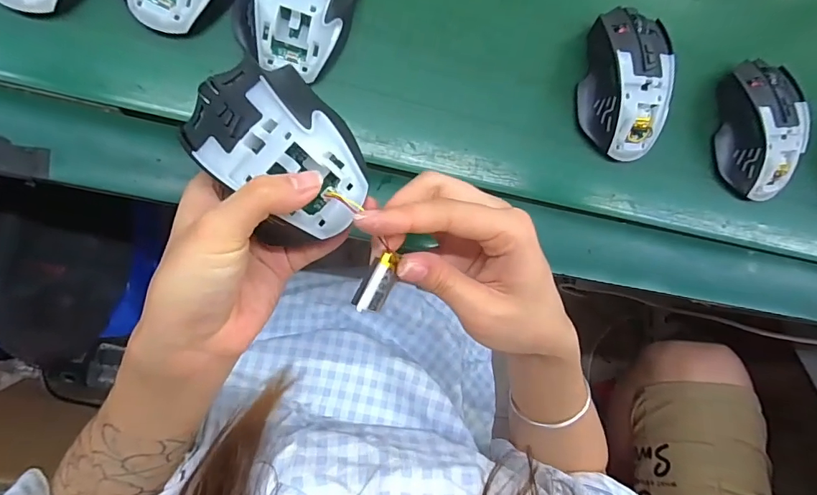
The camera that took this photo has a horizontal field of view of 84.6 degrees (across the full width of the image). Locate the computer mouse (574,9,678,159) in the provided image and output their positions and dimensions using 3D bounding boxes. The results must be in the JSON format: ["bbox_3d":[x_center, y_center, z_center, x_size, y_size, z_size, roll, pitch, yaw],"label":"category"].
[{"bbox_3d":[0.169,-0.129,0.350,0.067,0.039,0.111,0,85,-8],"label":"computer mouse"}]

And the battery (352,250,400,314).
[{"bbox_3d":[-0.014,0.017,0.215,0.014,0.012,0.030,29,82,-4],"label":"battery"}]

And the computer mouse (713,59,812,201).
[{"bbox_3d":[0.297,-0.099,0.380,0.062,0.040,0.106,6,85,-7],"label":"computer mouse"}]

